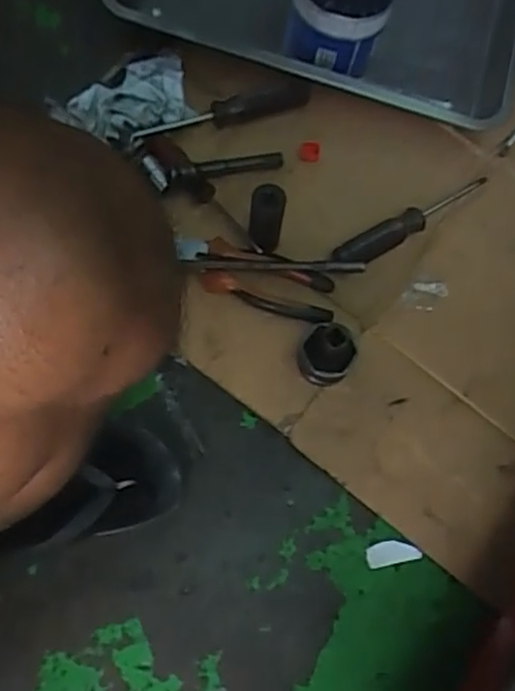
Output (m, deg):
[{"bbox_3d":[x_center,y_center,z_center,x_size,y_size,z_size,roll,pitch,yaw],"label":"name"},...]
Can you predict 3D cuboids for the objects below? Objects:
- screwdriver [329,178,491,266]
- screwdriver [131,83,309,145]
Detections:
[{"bbox_3d":[0.157,-0.125,0.649,0.192,0.025,0.026,-30,79,-11],"label":"screwdriver"},{"bbox_3d":[-0.039,-0.241,0.674,0.185,0.027,0.023,-15,77,-8],"label":"screwdriver"}]

